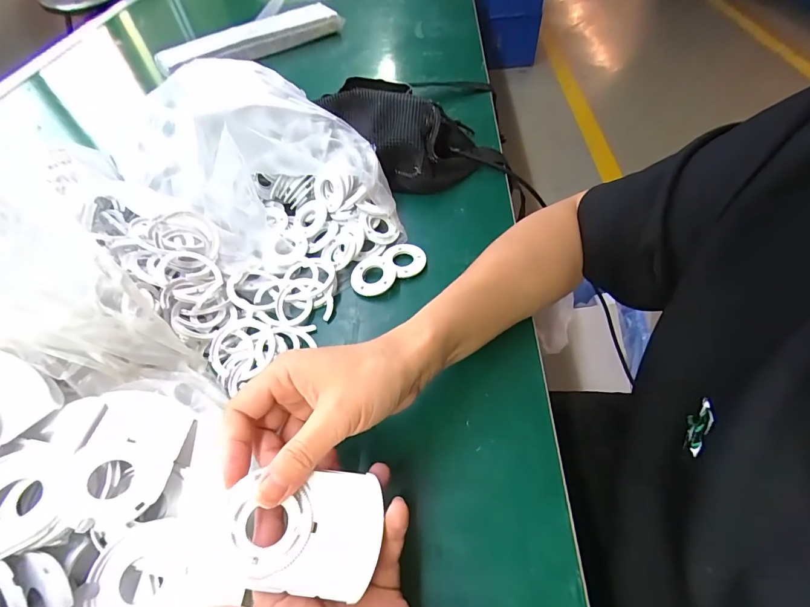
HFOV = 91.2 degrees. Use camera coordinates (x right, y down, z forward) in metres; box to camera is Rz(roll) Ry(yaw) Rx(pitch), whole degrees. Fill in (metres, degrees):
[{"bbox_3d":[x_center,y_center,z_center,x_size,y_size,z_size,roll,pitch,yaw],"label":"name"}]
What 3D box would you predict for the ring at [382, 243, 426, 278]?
[{"bbox_3d":[0.002,-0.046,0.401,0.038,0.007,0.043,-25,54,-13],"label":"ring"}]

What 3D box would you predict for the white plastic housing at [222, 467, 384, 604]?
[{"bbox_3d":[-0.053,0.117,0.208,0.079,0.014,0.054,2,52,5],"label":"white plastic housing"}]

